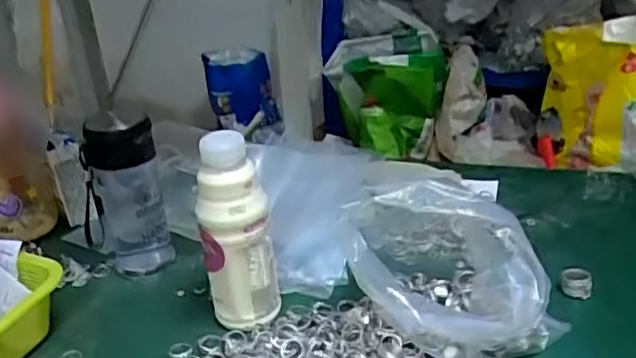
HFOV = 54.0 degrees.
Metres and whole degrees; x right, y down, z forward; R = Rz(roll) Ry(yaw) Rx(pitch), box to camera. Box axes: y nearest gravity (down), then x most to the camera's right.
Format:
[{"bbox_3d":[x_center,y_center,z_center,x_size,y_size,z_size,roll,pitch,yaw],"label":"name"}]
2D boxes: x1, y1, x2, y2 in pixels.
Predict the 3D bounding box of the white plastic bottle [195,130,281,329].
[{"bbox_3d":[-0.075,0.052,0.592,0.067,0.194,0.056,-7,28,-7],"label":"white plastic bottle"}]

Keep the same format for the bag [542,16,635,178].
[{"bbox_3d":[0.737,-0.200,1.607,0.303,0.395,0.157,6,28,15],"label":"bag"}]

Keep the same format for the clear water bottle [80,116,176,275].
[{"bbox_3d":[-0.219,0.020,0.702,0.086,0.176,0.073,-15,30,-21],"label":"clear water bottle"}]

